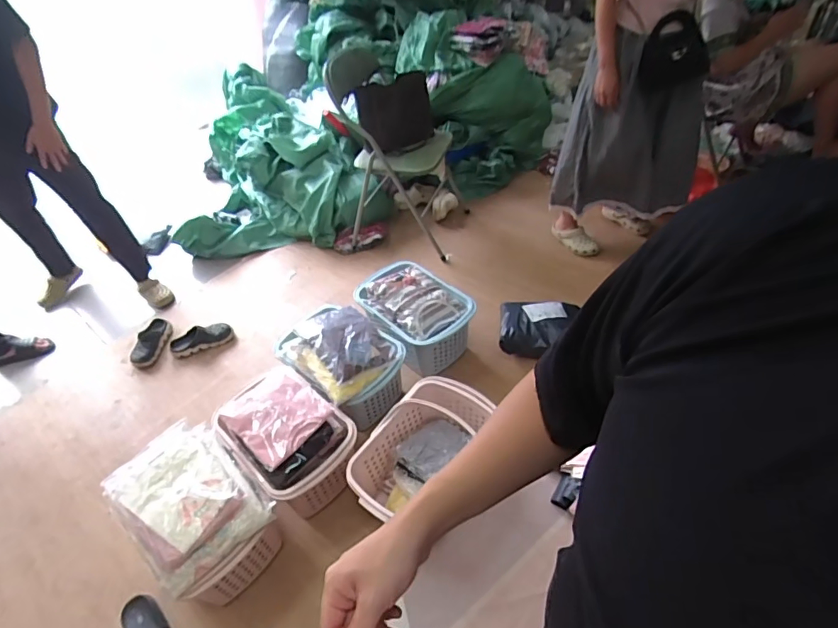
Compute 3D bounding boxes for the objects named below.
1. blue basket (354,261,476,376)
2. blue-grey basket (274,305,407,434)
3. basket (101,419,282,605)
[{"bbox_3d":[-0.017,-0.005,1.831,0.325,0.235,0.422,-31,49,-21],"label":"blue basket"},{"bbox_3d":[-0.243,0.180,1.671,0.395,0.261,0.327,29,55,32],"label":"blue-grey basket"},{"bbox_3d":[-0.593,0.560,1.323,0.366,0.354,0.295,32,57,33],"label":"basket"}]

